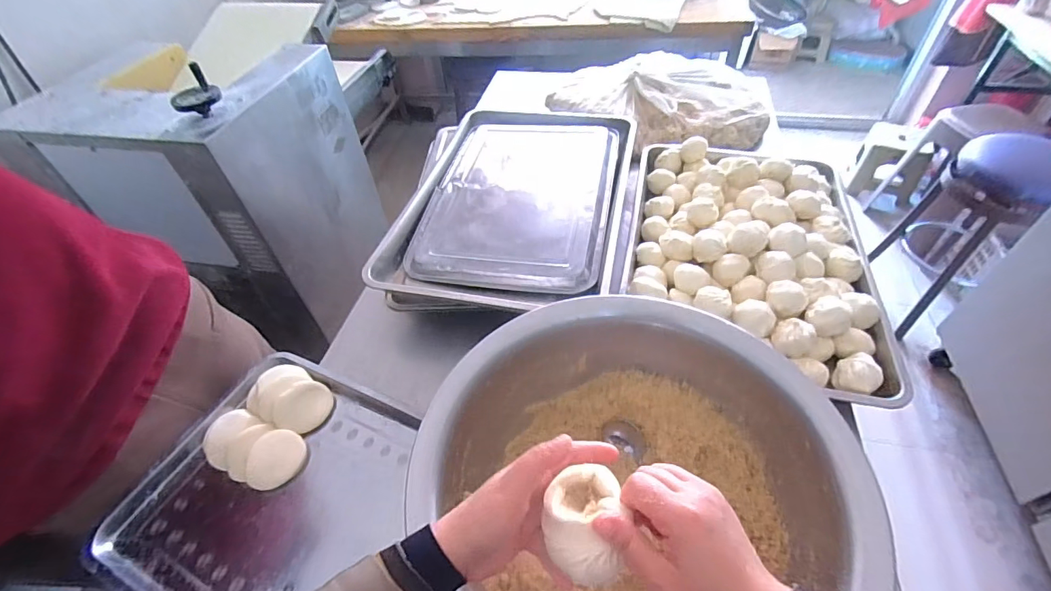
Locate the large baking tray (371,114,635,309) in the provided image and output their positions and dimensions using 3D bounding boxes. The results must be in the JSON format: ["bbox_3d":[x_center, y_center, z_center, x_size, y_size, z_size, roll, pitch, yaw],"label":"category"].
[{"bbox_3d":[-0.012,-0.198,0.912,0.401,0.041,0.586,7,49,10],"label":"large baking tray"}]

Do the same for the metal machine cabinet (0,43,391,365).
[{"bbox_3d":[-0.903,-0.263,1.470,0.682,0.776,0.591,8,49,11],"label":"metal machine cabinet"}]

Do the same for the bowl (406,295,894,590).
[{"bbox_3d":[0.107,0.208,0.507,0.421,0.141,0.404,-2,48,2],"label":"bowl"}]

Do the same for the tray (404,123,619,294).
[{"bbox_3d":[-0.008,-0.200,0.913,0.337,0.030,0.469,7,49,10],"label":"tray"}]

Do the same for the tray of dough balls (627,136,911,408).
[{"bbox_3d":[0.386,-0.110,0.823,0.365,0.078,0.547,7,49,10],"label":"tray of dough balls"}]

